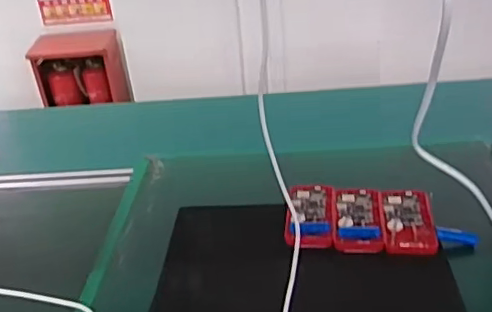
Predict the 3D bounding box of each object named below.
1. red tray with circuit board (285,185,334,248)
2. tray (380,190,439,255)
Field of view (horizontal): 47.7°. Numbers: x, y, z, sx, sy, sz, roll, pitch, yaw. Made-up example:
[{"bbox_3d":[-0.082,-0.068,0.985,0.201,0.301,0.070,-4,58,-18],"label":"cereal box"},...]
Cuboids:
[{"bbox_3d":[0.088,0.080,0.763,0.062,0.019,0.120,-1,30,10],"label":"red tray with circuit board"},{"bbox_3d":[0.213,0.085,0.731,0.065,0.017,0.119,-1,30,10],"label":"tray"}]

